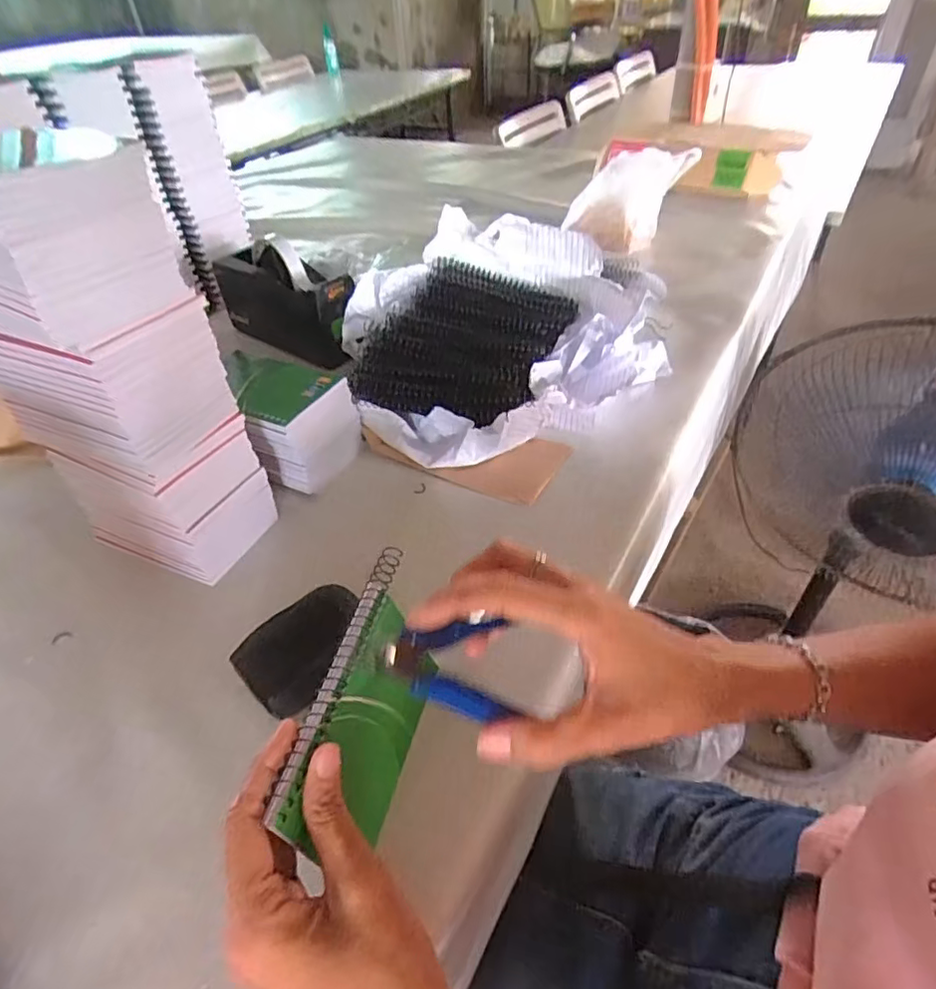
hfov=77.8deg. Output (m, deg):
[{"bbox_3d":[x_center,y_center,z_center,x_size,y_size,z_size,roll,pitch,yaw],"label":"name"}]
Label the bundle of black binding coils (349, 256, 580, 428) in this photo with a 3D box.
[{"bbox_3d":[0.001,-0.141,0.589,0.173,0.095,0.210,14,45,19],"label":"bundle of black binding coils"}]

